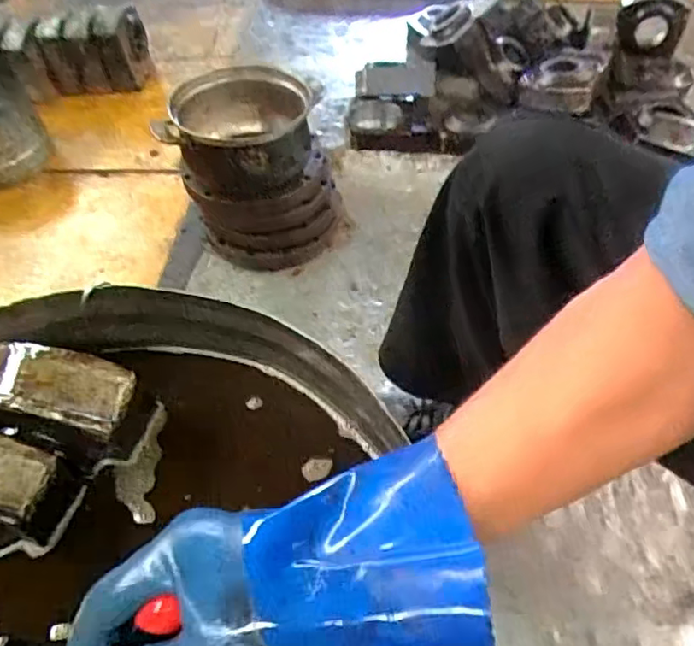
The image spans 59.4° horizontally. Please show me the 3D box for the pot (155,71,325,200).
[{"bbox_3d":[-0.183,-0.296,1.165,0.287,0.288,0.273,-2,49,2],"label":"pot"}]

